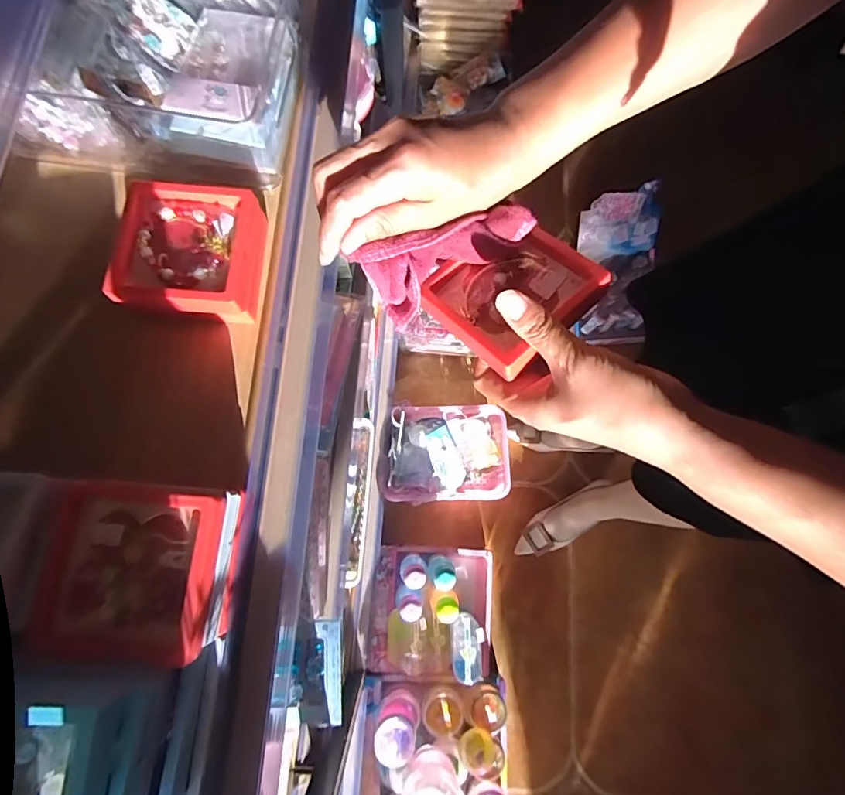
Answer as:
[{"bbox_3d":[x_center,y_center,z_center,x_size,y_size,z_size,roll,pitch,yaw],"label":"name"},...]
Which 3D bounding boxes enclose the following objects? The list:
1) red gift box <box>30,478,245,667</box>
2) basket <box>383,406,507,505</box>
[{"bbox_3d":[-0.169,0.100,0.277,0.097,0.042,0.093,4,76,-1],"label":"red gift box"},{"bbox_3d":[0.053,0.119,1.008,0.273,0.088,0.206,-2,77,-2],"label":"basket"}]

